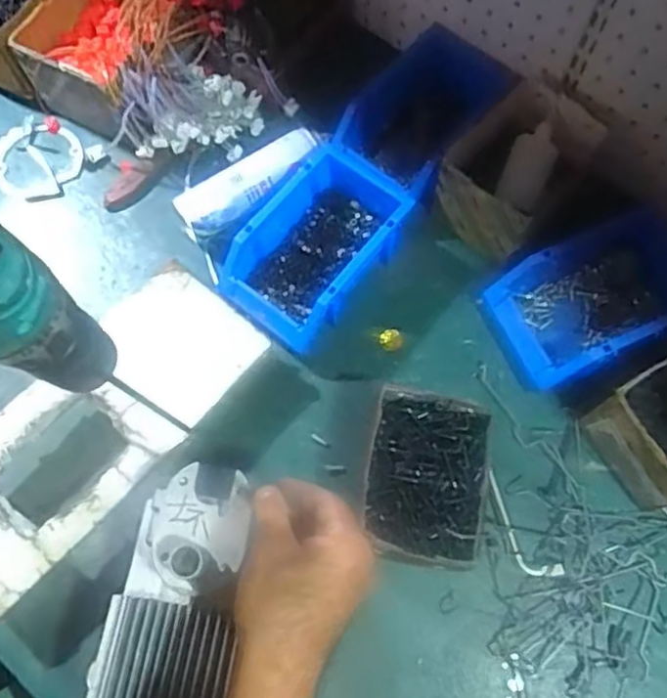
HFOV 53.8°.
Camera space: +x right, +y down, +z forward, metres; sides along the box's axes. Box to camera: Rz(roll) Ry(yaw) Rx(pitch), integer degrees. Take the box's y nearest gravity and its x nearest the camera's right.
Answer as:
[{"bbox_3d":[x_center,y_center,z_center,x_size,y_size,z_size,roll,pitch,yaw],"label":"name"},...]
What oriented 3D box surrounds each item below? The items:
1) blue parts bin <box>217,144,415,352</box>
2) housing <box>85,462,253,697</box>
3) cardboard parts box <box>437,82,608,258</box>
[{"bbox_3d":[-0.020,-0.102,0.673,0.126,0.077,0.197,36,75,13],"label":"blue parts bin"},{"bbox_3d":[-0.118,0.200,0.484,0.096,0.058,0.224,11,82,5],"label":"housing"},{"bbox_3d":[0.180,-0.182,0.665,0.106,0.078,0.149,42,76,14],"label":"cardboard parts box"}]

